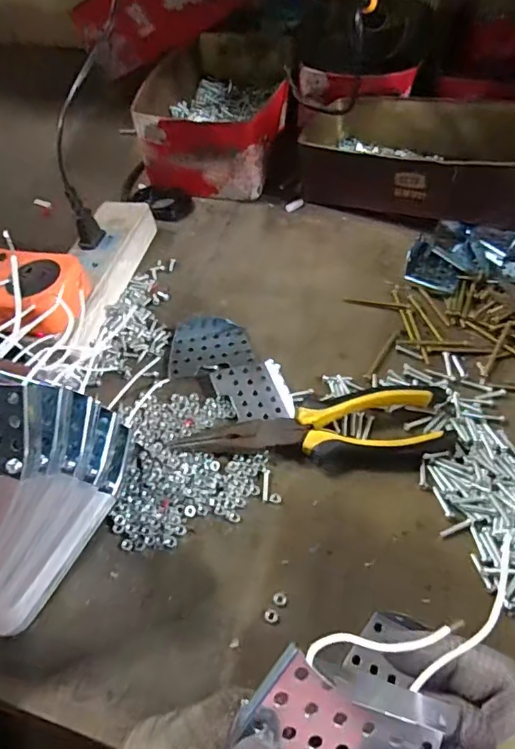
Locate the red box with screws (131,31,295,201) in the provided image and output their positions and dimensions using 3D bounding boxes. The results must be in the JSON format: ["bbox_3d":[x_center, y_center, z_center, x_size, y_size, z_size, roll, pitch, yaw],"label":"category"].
[{"bbox_3d":[-0.043,-0.304,0.592,0.152,0.089,0.230,4,54,6],"label":"red box with screws"}]

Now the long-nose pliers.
[{"bbox_3d":[0.039,0.038,0.363,0.188,0.024,0.052,-4,54,1],"label":"long-nose pliers"}]

